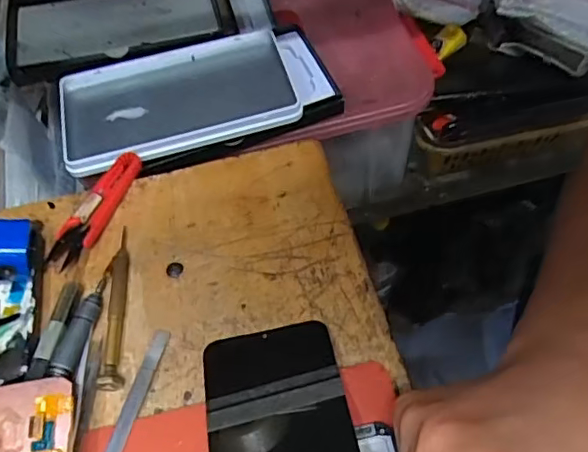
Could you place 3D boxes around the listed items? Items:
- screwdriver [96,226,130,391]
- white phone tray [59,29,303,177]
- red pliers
[{"bbox_3d":[-0.106,0.045,0.338,0.012,0.008,0.106,-5,55,0],"label":"screwdriver"},{"bbox_3d":[-0.092,-0.101,0.443,0.180,0.020,0.101,-12,55,-5],"label":"white phone tray"},{"bbox_3d":[-0.133,-0.012,0.384,0.022,0.010,0.096,17,58,15],"label":"red pliers"}]

